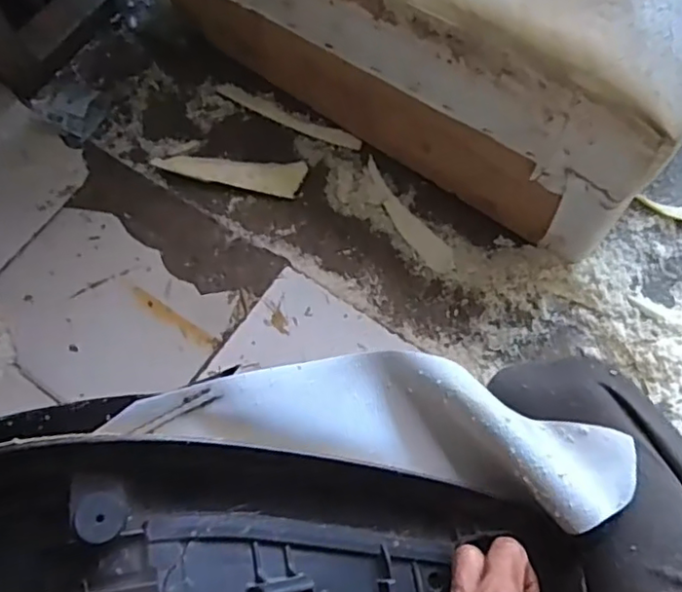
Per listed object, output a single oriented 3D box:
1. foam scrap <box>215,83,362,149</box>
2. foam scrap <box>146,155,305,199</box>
[{"bbox_3d":[-0.075,-0.252,0.870,0.225,0.005,0.027,25,72,12],"label":"foam scrap"},{"bbox_3d":[-0.157,-0.171,0.839,0.210,0.032,0.054,5,69,5],"label":"foam scrap"}]

